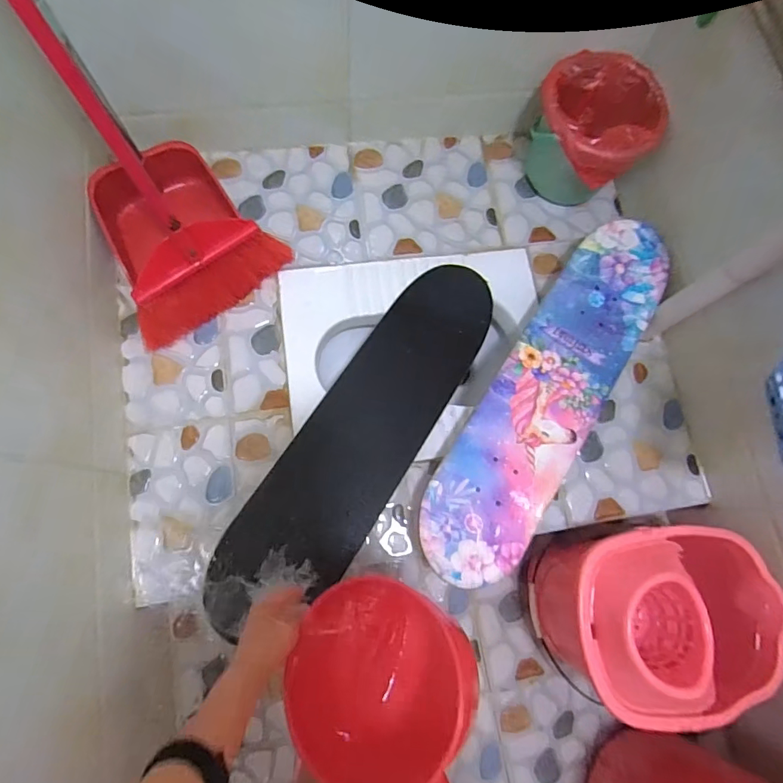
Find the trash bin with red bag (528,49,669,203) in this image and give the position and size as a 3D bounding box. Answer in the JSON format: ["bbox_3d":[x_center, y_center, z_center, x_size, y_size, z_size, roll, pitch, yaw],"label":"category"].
[{"bbox_3d":[0.392,-0.511,0.959,0.216,0.214,0.222,0,76,0],"label":"trash bin with red bag"}]

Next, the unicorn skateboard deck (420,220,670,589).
[{"bbox_3d":[0.299,-0.005,0.876,0.210,0.078,0.752,33,78,8],"label":"unicorn skateboard deck"}]

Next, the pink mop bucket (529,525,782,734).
[{"bbox_3d":[0.467,0.380,0.813,0.371,0.272,0.278,-4,76,-1],"label":"pink mop bucket"}]

